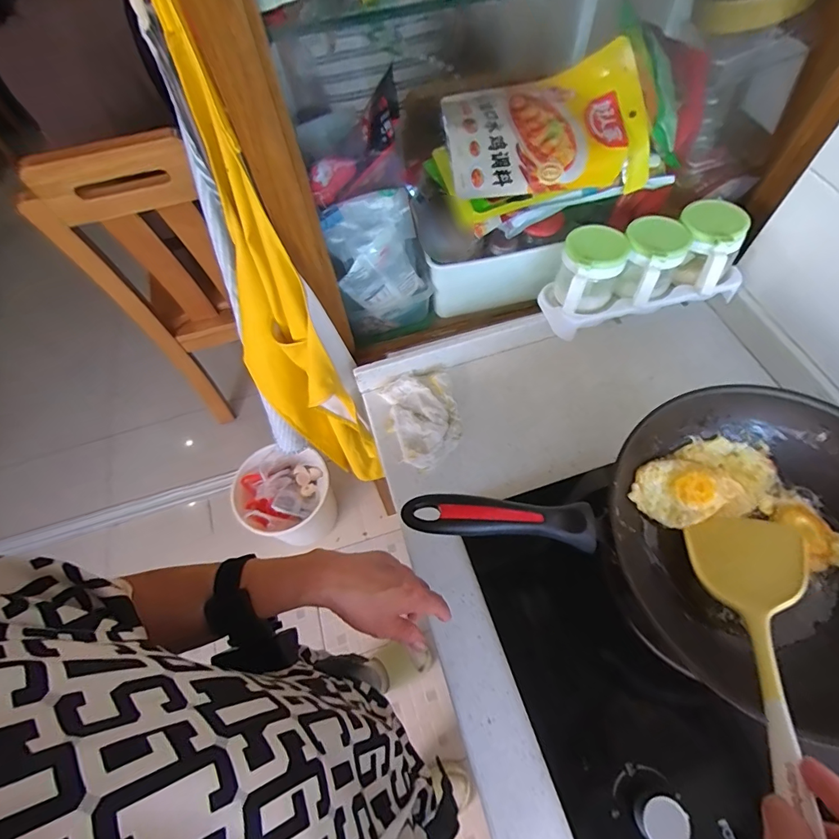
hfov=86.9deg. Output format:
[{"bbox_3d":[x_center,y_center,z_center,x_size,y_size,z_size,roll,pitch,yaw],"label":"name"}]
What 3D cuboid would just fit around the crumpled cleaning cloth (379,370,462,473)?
[{"bbox_3d":[0.004,-0.004,0.639,0.100,0.024,0.153,-13,61,-3],"label":"crumpled cleaning cloth"}]

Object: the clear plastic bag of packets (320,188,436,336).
[{"bbox_3d":[-0.048,-0.204,0.612,0.124,0.226,0.030,-26,63,-10],"label":"clear plastic bag of packets"}]

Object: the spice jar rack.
[{"bbox_3d":[0.311,-0.209,0.615,0.256,0.104,0.100,-14,61,-4],"label":"spice jar rack"}]

